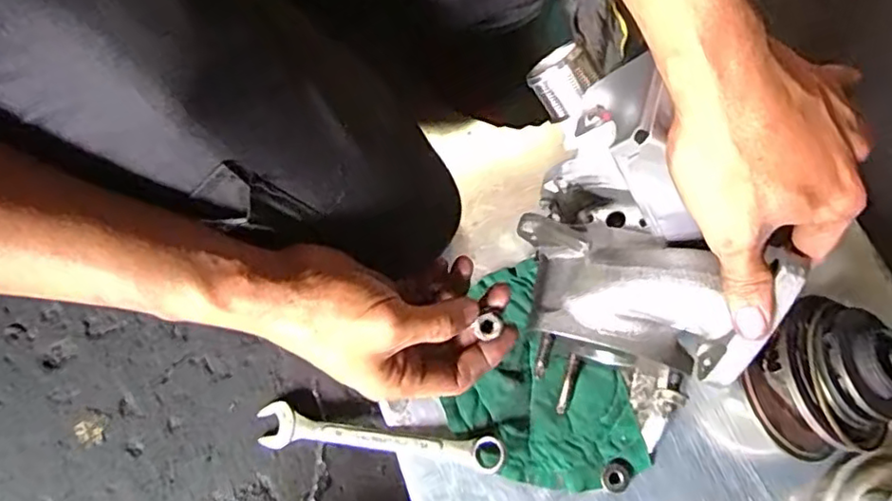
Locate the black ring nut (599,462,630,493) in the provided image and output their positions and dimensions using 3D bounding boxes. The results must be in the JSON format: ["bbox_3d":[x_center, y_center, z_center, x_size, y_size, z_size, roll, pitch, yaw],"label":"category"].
[{"bbox_3d":[0.124,0.167,0.458,0.021,0.004,0.020,0,72,1],"label":"black ring nut"}]

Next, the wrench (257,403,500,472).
[{"bbox_3d":[-0.054,0.145,0.479,0.197,0.011,0.032,3,72,15],"label":"wrench"}]

